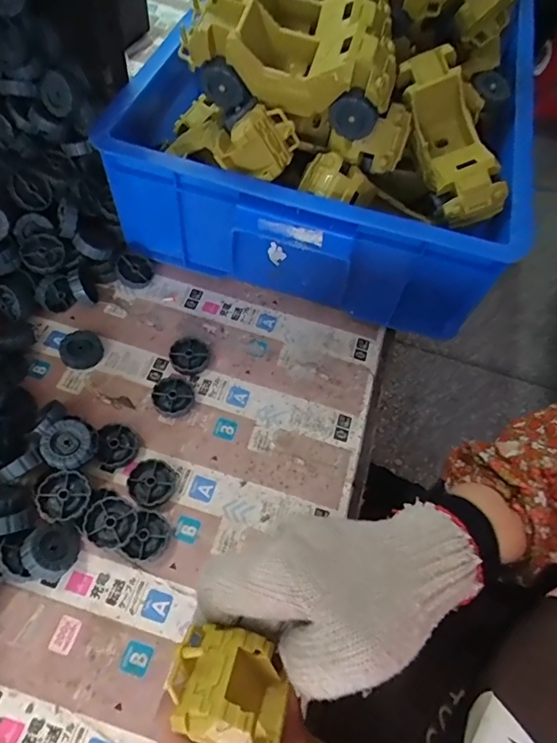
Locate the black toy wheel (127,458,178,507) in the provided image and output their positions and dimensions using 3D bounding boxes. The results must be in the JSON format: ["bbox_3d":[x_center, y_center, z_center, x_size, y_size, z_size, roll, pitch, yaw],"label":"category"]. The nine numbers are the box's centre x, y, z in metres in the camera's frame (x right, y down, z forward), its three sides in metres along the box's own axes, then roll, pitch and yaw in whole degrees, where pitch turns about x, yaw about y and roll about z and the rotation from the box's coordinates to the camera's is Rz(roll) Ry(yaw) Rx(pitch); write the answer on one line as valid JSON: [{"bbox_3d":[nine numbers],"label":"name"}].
[{"bbox_3d":[-0.106,0.095,0.399,0.038,0.012,0.038,3,61,-6],"label":"black toy wheel"}]

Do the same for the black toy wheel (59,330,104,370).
[{"bbox_3d":[-0.191,-0.021,0.457,0.036,0.015,0.038,3,61,-6],"label":"black toy wheel"}]

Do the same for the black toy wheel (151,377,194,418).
[{"bbox_3d":[-0.099,0.024,0.441,0.037,0.010,0.039,3,61,-6],"label":"black toy wheel"}]

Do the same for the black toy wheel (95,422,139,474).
[{"bbox_3d":[-0.141,0.065,0.410,0.034,0.013,0.039,-18,65,-17],"label":"black toy wheel"}]

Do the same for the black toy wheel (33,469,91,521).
[{"bbox_3d":[-0.170,0.102,0.378,0.039,0.022,0.039,-21,66,-18],"label":"black toy wheel"}]

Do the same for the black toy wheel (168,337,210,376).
[{"bbox_3d":[-0.087,-0.016,0.462,0.039,0.010,0.039,3,61,-6],"label":"black toy wheel"}]

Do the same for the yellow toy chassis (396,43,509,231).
[{"bbox_3d":[0.146,-0.202,0.406,0.049,0.055,0.148,-13,81,-10],"label":"yellow toy chassis"}]

